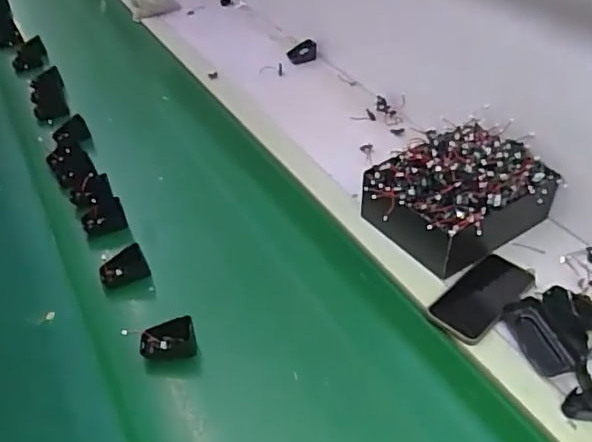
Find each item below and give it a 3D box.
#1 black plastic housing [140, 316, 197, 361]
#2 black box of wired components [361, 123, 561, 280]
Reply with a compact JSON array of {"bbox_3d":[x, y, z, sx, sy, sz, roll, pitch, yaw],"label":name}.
[{"bbox_3d":[-0.162,0.151,0.718,0.067,0.029,0.040,-11,42,-10],"label":"black plastic housing"},{"bbox_3d":[0.235,-0.044,0.842,0.246,0.095,0.200,-27,45,-26],"label":"black box of wired components"}]

